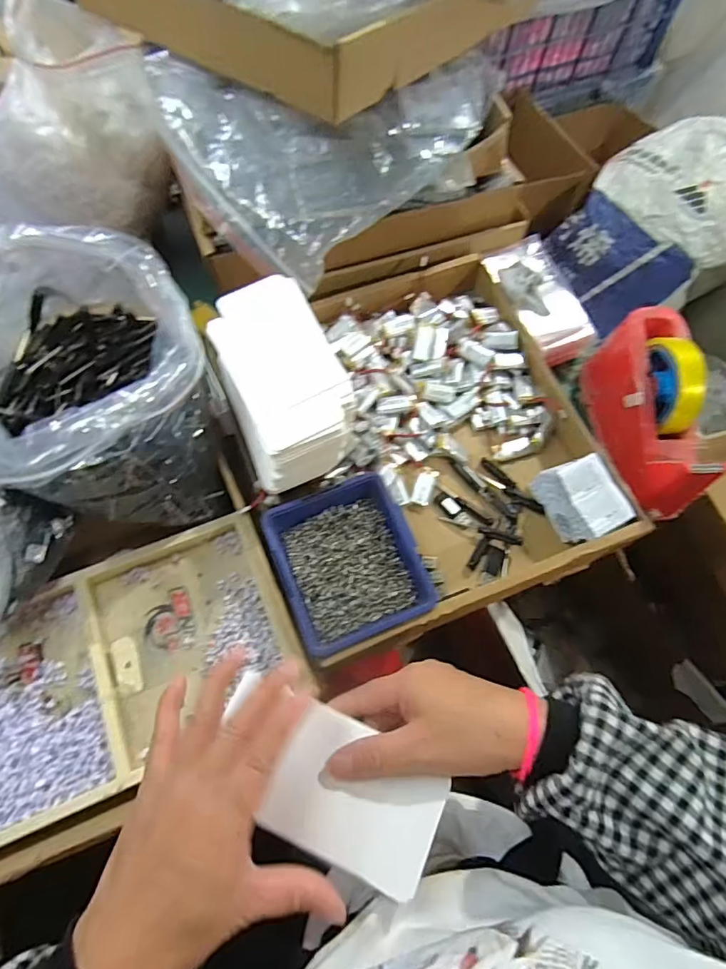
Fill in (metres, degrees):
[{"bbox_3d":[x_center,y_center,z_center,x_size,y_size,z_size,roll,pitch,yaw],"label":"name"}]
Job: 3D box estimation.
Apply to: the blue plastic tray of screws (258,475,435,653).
[{"bbox_3d":[-0.014,0.077,0.488,0.125,0.053,0.142,-20,69,-10],"label":"blue plastic tray of screws"}]

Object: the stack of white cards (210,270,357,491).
[{"bbox_3d":[-0.076,-0.095,0.492,0.102,0.073,0.188,-21,69,-11],"label":"stack of white cards"}]

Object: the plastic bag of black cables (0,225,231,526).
[{"bbox_3d":[-0.241,-0.083,0.451,0.203,0.191,0.228,-24,70,-12],"label":"plastic bag of black cables"}]

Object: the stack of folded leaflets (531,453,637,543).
[{"bbox_3d":[0.225,0.014,0.522,0.058,0.062,0.081,-22,69,-11],"label":"stack of folded leaflets"}]

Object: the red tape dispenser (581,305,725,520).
[{"bbox_3d":[0.296,-0.075,0.522,0.068,0.108,0.201,-1,67,-2],"label":"red tape dispenser"}]

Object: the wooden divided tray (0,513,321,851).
[{"bbox_3d":[-0.228,0.163,0.452,0.331,0.051,0.189,-23,70,-12],"label":"wooden divided tray"}]

